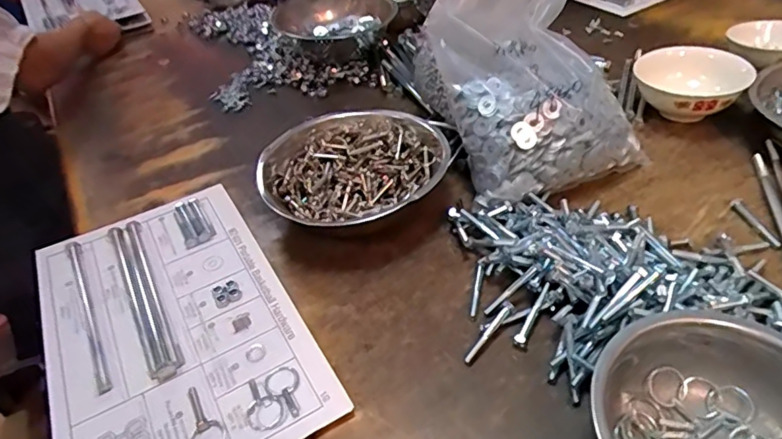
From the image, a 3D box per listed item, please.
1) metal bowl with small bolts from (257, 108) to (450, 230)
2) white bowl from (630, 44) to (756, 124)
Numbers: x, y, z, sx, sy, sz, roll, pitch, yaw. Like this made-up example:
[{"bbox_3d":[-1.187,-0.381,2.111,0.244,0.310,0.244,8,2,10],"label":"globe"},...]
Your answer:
[{"bbox_3d":[-0.040,-0.057,0.640,0.216,0.062,0.206,5,42,14],"label":"metal bowl with small bolts"},{"bbox_3d":[0.399,-0.177,0.721,0.140,0.075,0.122,30,54,35],"label":"white bowl"}]

